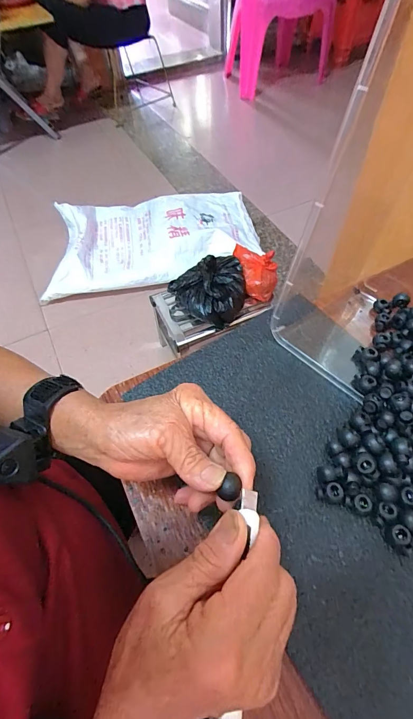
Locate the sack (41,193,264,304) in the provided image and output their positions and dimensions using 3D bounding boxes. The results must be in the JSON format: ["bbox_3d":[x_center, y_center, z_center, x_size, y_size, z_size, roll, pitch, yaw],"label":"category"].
[{"bbox_3d":[-0.190,-0.469,1.273,0.757,0.117,0.458,-12,57,-6],"label":"sack"}]

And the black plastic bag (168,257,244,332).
[{"bbox_3d":[0.001,-0.170,0.859,0.188,0.100,0.185,-4,57,-1],"label":"black plastic bag"}]

